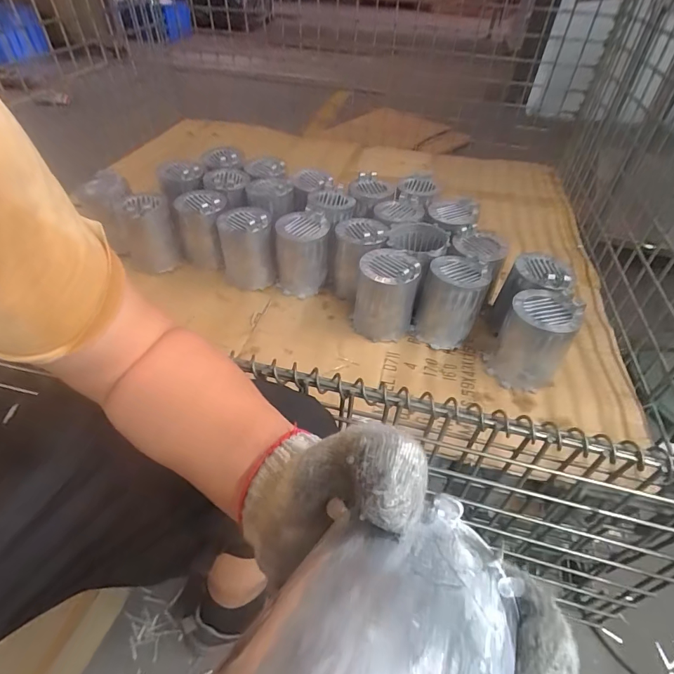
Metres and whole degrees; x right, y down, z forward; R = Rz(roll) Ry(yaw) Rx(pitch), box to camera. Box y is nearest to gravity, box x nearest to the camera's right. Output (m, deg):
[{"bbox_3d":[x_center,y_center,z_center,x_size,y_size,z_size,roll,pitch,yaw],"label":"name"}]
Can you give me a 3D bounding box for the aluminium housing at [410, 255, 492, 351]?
[{"bbox_3d":[0.172,-0.052,0.618,0.089,0.110,0.095,25,49,19],"label":"aluminium housing"}]

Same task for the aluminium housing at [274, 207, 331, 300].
[{"bbox_3d":[-0.060,-0.138,0.682,0.090,0.113,0.094,3,46,-1],"label":"aluminium housing"}]

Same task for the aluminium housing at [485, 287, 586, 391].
[{"bbox_3d":[0.269,0.005,0.556,0.092,0.116,0.091,34,53,26],"label":"aluminium housing"}]

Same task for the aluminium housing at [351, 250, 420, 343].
[{"bbox_3d":[0.072,-0.061,0.614,0.092,0.123,0.102,14,47,10],"label":"aluminium housing"}]

